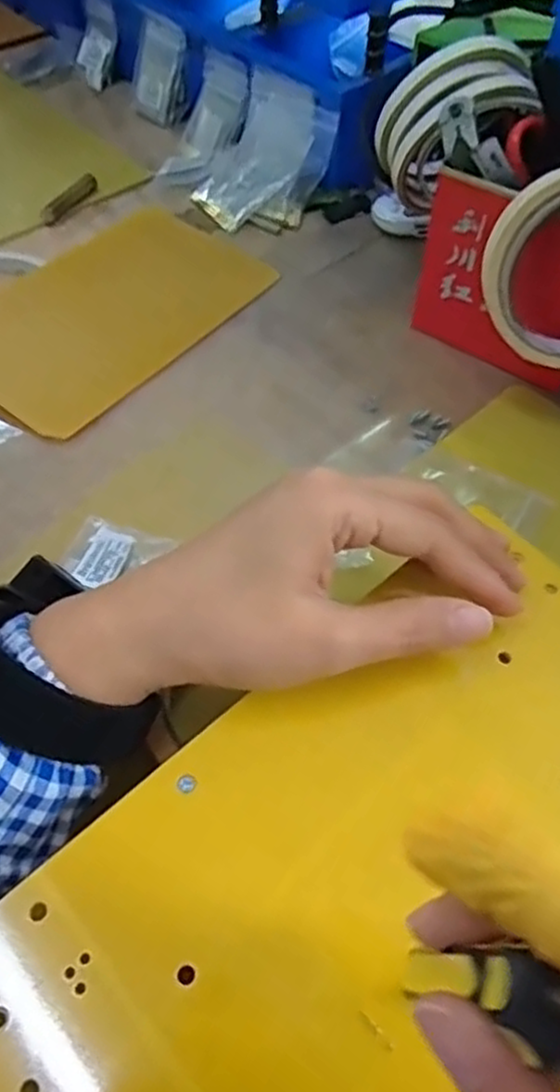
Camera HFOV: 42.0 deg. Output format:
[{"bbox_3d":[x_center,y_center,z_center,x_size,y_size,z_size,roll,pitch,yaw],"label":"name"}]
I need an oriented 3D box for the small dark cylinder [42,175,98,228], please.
[{"bbox_3d":[-0.151,-0.250,0.529,0.014,0.014,0.059,24,58,15],"label":"small dark cylinder"}]

